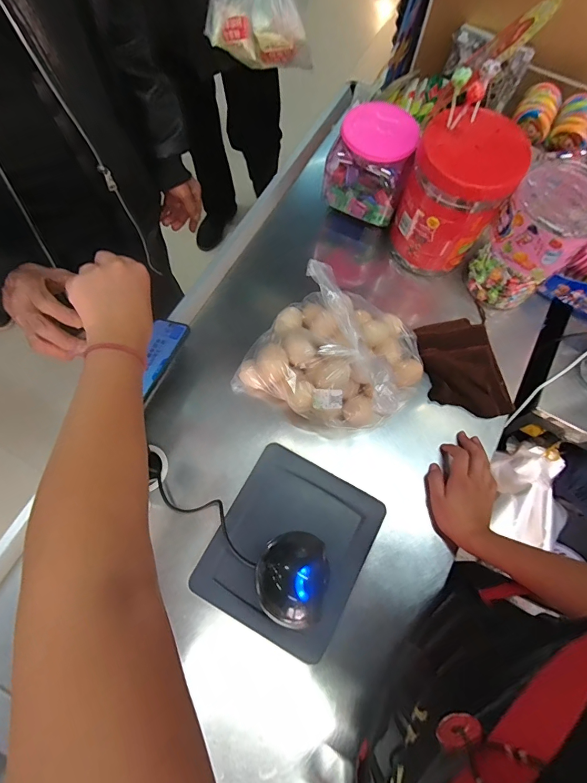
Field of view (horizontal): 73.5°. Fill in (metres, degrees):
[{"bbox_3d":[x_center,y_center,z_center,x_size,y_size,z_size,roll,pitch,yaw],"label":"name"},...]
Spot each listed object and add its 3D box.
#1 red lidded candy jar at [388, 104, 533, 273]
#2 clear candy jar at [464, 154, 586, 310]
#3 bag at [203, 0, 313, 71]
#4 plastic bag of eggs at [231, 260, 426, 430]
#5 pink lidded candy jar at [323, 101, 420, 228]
[{"bbox_3d":[0.248,-0.300,0.629,0.146,0.198,0.133,1,71,-2],"label":"red lidded candy jar"},{"bbox_3d":[0.369,-0.232,0.615,0.121,0.193,0.121,1,71,-2],"label":"clear candy jar"},{"bbox_3d":[-0.084,-0.726,0.763,0.127,0.123,0.205,-41,77,-14],"label":"bag"},{"bbox_3d":[0.068,-0.050,0.585,0.243,0.115,0.215,32,73,9],"label":"plastic bag of eggs"},{"bbox_3d":[0.125,-0.376,0.645,0.132,0.126,0.110,22,71,6],"label":"pink lidded candy jar"}]

